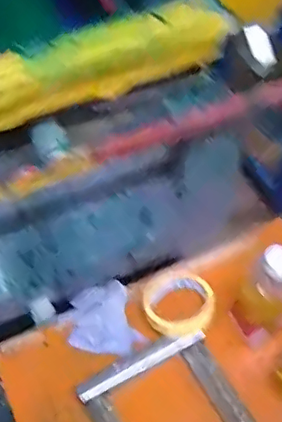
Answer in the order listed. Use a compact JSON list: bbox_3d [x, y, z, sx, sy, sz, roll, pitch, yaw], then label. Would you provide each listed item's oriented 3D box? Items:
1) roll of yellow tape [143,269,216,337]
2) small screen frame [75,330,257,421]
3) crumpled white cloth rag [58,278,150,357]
[{"bbox_3d":[0.050,0.124,0.774,0.092,0.030,0.103,-33,62,-19],"label":"roll of yellow tape"},{"bbox_3d":[0.033,0.251,0.704,0.173,0.028,0.180,-26,60,-15],"label":"small screen frame"},{"bbox_3d":[-0.055,0.152,0.772,0.096,0.035,0.102,-20,59,-12],"label":"crumpled white cloth rag"}]

